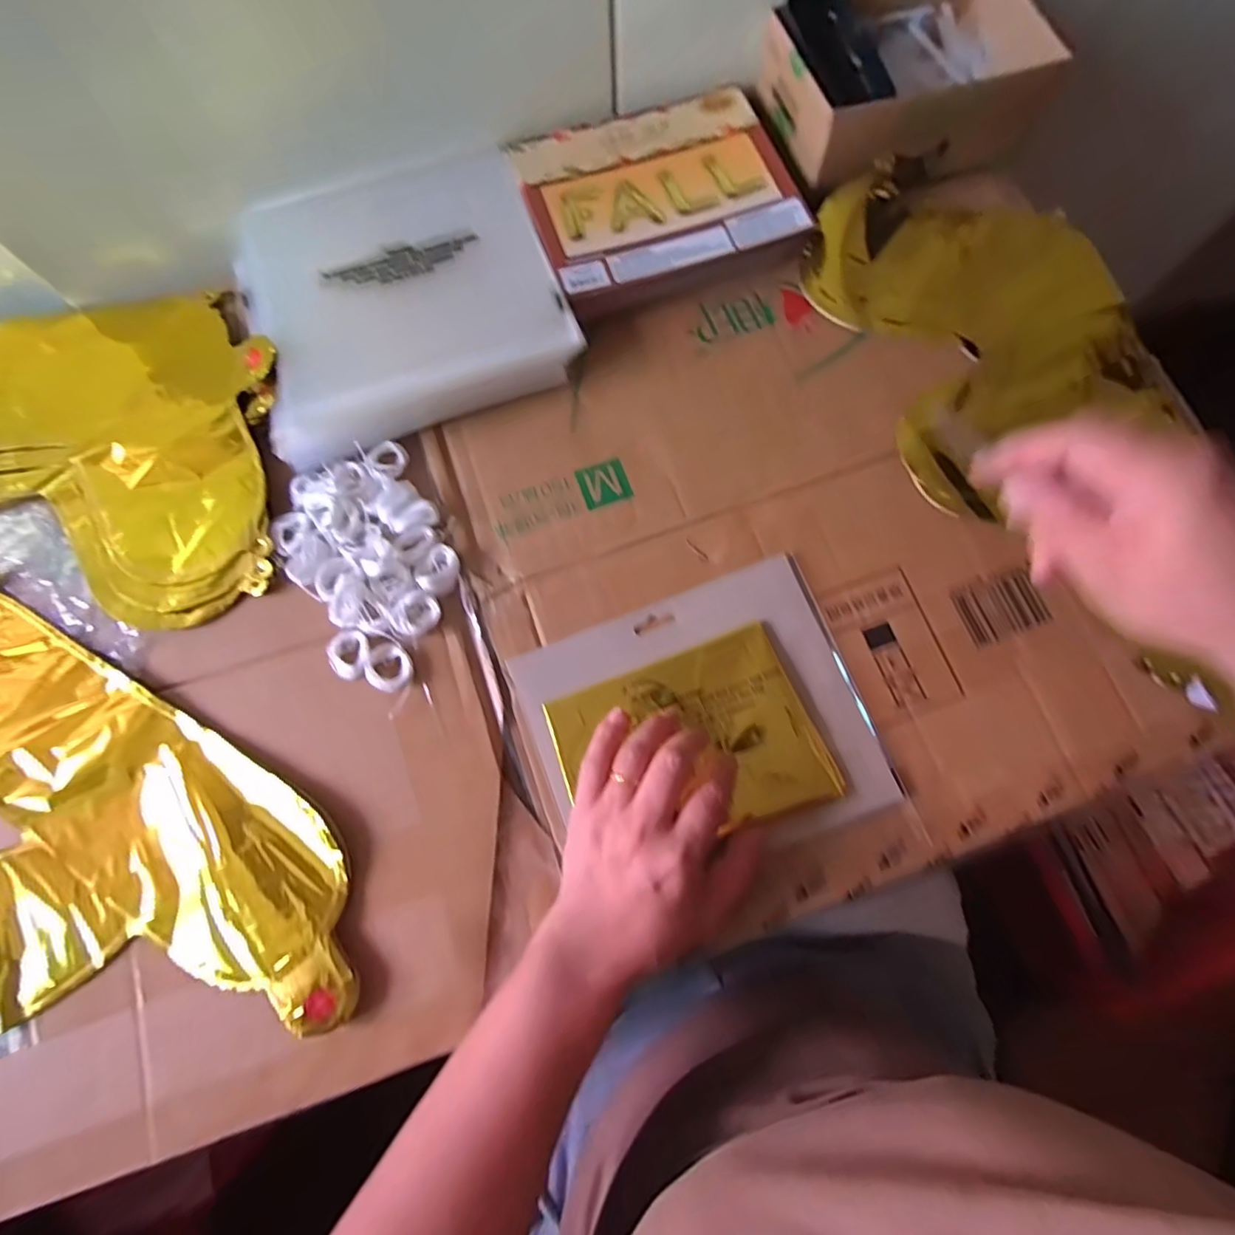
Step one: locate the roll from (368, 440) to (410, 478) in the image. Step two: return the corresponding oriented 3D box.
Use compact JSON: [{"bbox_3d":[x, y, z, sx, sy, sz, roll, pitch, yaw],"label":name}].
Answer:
[{"bbox_3d":[-0.157,-0.109,0.408,0.025,0.014,0.023,-1,73,2],"label":"roll"}]

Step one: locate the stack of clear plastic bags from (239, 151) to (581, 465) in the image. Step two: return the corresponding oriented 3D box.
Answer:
[{"bbox_3d":[-0.159,-0.236,0.433,0.218,0.032,0.226,-20,74,-4],"label":"stack of clear plastic bags"}]

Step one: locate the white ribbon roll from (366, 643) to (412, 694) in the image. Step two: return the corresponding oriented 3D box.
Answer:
[{"bbox_3d":[-0.145,0.032,0.371,0.027,0.005,0.030,-17,74,-3],"label":"white ribbon roll"}]

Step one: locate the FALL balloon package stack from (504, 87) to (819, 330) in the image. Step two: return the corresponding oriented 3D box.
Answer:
[{"bbox_3d":[0.031,-0.321,0.455,0.192,0.031,0.172,-21,74,-4],"label":"FALL balloon package stack"}]

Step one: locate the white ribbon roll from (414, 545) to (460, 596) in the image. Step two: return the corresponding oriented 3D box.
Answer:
[{"bbox_3d":[-0.119,-0.031,0.383,0.028,0.013,0.032,10,74,5],"label":"white ribbon roll"}]

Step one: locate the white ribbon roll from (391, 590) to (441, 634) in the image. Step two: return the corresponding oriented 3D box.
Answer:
[{"bbox_3d":[-0.128,-0.003,0.374,0.028,0.009,0.027,-1,73,2],"label":"white ribbon roll"}]

